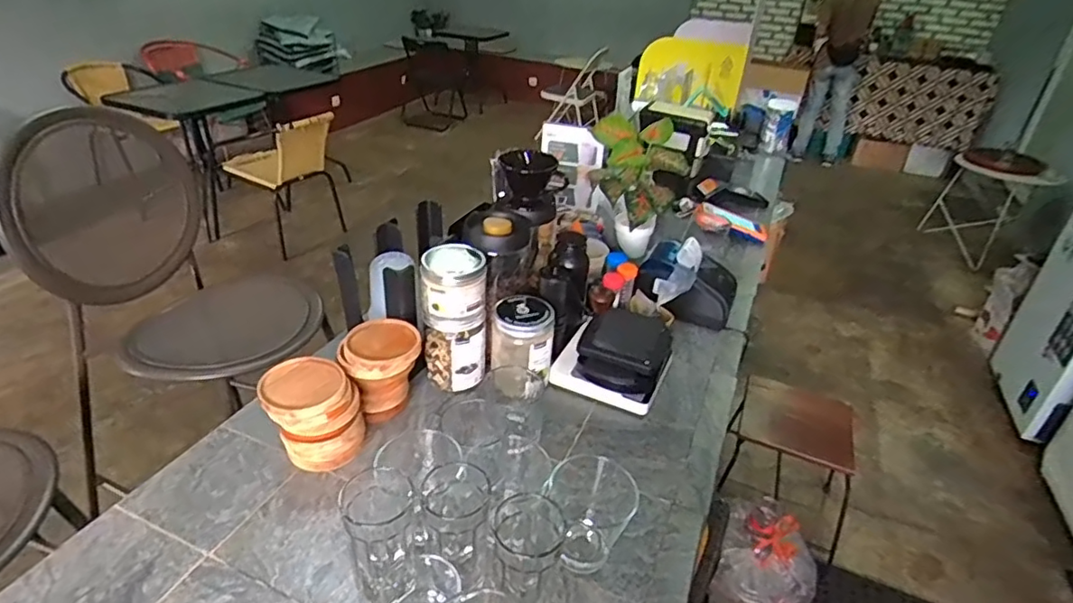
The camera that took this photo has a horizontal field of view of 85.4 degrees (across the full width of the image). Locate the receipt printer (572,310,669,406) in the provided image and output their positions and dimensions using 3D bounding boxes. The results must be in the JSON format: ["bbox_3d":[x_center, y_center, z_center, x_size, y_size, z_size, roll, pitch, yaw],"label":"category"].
[{"bbox_3d":[0.145,0.075,0.927,0.125,0.106,0.155,18,35,17],"label":"receipt printer"}]

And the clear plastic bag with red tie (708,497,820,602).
[{"bbox_3d":[0.525,0.589,1.321,0.235,0.181,0.209,16,34,19],"label":"clear plastic bag with red tie"}]

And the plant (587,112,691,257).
[{"bbox_3d":[0.203,-0.230,1.242,0.175,0.289,0.194,4,32,-1],"label":"plant"}]

